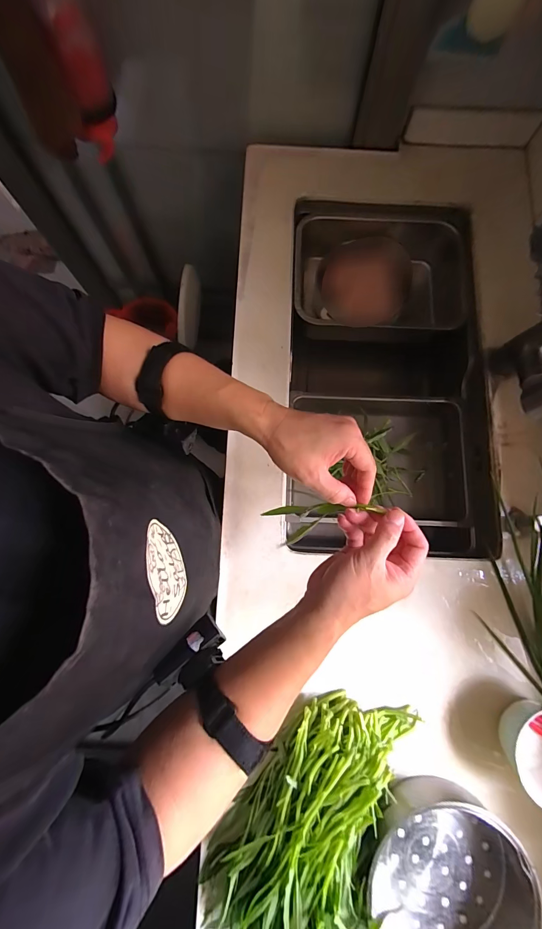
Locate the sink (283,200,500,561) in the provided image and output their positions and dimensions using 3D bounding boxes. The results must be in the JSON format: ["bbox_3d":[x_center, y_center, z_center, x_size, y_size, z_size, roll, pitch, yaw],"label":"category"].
[{"bbox_3d":[0.226,-0.204,0.706,0.382,0.177,0.670,2,79,-1],"label":"sink"}]

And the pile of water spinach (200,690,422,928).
[{"bbox_3d":[0.056,0.488,0.437,0.182,0.092,0.352,30,80,4],"label":"pile of water spinach"}]

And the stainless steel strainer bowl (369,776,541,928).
[{"bbox_3d":[0.236,0.562,0.441,0.201,0.083,0.229,-19,80,-5],"label":"stainless steel strainer bowl"}]

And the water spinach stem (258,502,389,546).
[{"bbox_3d":[0.052,0.066,0.376,0.150,0.013,0.043,-11,77,39],"label":"water spinach stem"}]

